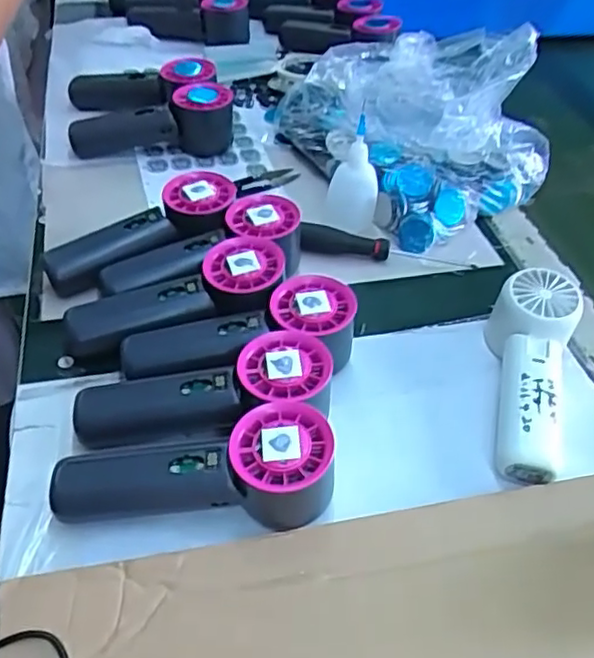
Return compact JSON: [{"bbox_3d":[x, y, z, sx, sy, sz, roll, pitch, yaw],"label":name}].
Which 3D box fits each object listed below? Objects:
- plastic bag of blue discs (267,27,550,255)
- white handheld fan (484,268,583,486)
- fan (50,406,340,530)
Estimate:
[{"bbox_3d":[0.116,-0.205,0.629,0.201,0.104,0.248,-19,50,-24],"label":"plastic bag of blue discs"},{"bbox_3d":[0.154,0.026,0.437,0.054,0.055,0.150,16,45,9],"label":"white handheld fan"},{"bbox_3d":[-0.057,0.078,0.370,0.151,0.053,0.049,2,45,-5],"label":"fan"}]

